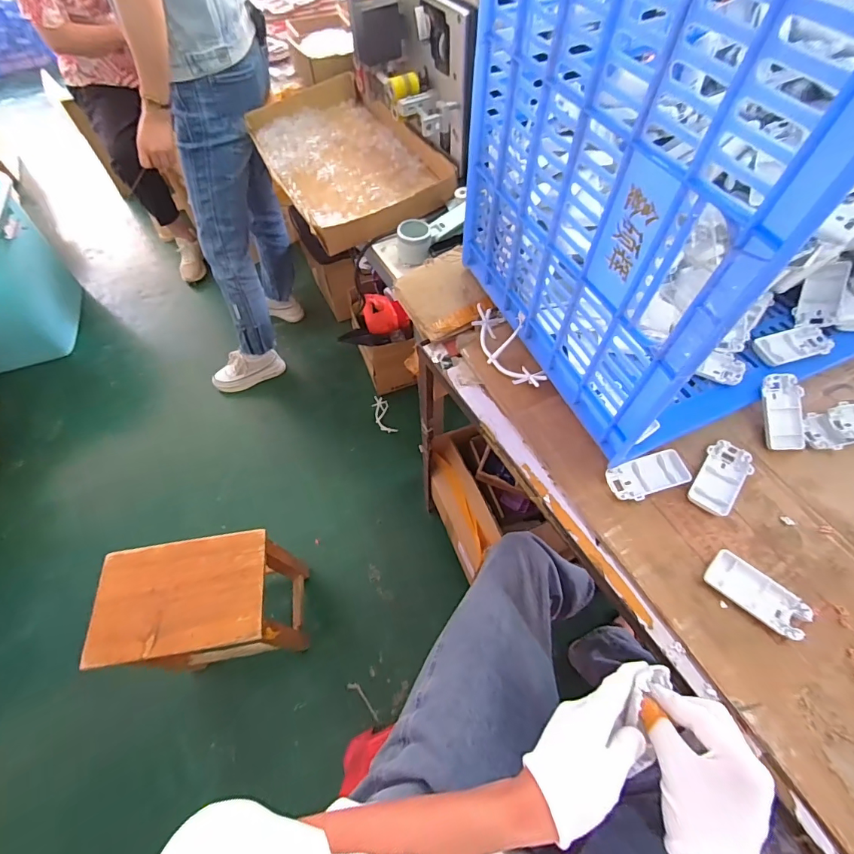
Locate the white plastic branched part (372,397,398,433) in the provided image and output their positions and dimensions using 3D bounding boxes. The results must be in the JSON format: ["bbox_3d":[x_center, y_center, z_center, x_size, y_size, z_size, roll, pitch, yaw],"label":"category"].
[{"bbox_3d":[-0.145,-0.040,1.417,0.054,0.031,0.143,-17,60,-9],"label":"white plastic branched part"}]

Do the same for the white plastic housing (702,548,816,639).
[{"bbox_3d":[0.352,0.179,0.457,0.045,0.014,0.094,-39,65,-20],"label":"white plastic housing"}]

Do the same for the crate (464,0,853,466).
[{"bbox_3d":[0.441,-0.330,0.495,0.662,0.470,0.410,-20,60,-10],"label":"crate"}]

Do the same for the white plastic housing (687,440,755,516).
[{"bbox_3d":[0.360,0.061,0.524,0.048,0.018,0.096,34,65,20],"label":"white plastic housing"}]

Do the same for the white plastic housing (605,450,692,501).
[{"bbox_3d":[0.274,0.061,0.532,0.093,0.019,0.049,-17,60,-9],"label":"white plastic housing"}]

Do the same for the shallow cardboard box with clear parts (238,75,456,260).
[{"bbox_3d":[-0.179,-0.590,0.923,0.310,0.055,0.558,-25,61,-13],"label":"shallow cardboard box with clear parts"}]

